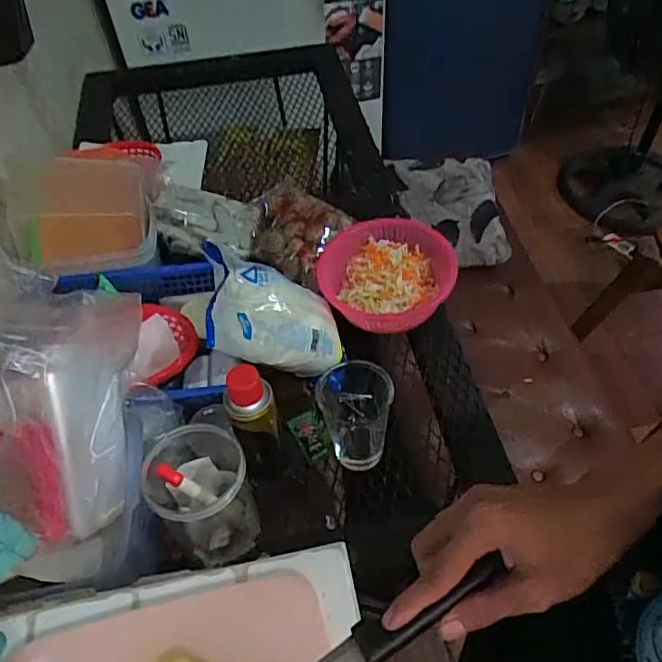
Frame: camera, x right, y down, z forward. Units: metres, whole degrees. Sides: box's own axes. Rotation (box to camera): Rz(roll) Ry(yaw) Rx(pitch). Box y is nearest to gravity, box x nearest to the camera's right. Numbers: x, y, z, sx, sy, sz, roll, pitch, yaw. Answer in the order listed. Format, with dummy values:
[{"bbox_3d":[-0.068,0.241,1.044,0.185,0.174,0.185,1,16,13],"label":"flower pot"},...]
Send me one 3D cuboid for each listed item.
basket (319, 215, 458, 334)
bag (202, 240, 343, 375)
[{"bbox_3d":[0.083,-0.084,0.822,0.185,0.081,0.160,-17,52,-10],"label":"basket"},{"bbox_3d":[-0.079,-0.014,0.723,0.196,0.070,0.133,16,53,-39],"label":"bag"}]

